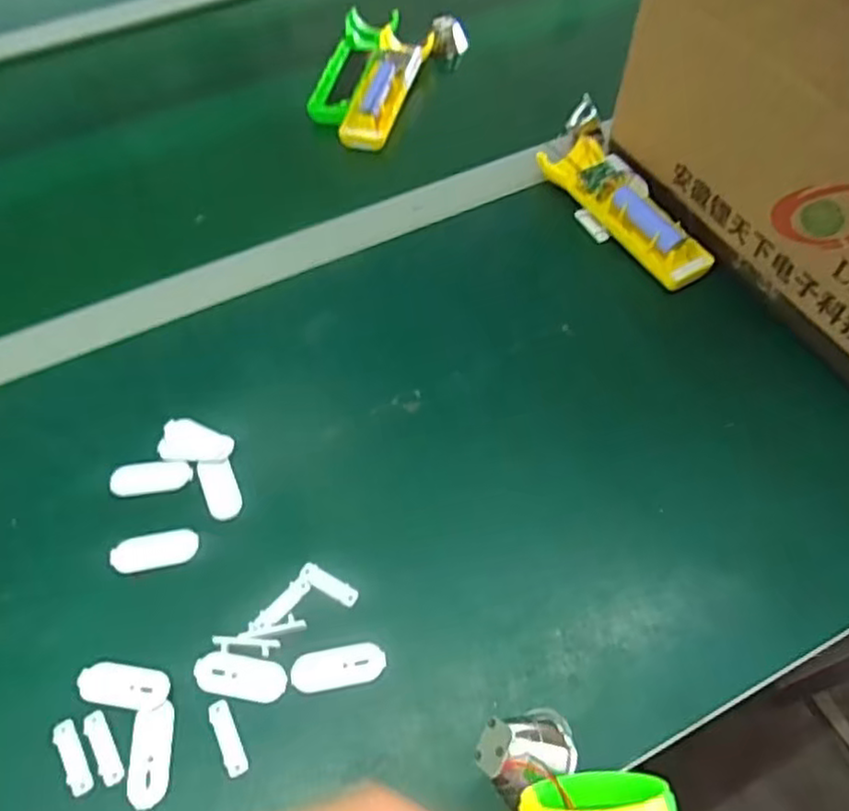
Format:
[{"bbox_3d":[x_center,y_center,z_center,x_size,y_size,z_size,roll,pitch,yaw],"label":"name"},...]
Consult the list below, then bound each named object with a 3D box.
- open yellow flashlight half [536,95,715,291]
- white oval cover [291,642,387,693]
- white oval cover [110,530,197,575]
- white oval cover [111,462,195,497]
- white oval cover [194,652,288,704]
[{"bbox_3d":[0.146,-0.165,0.535,0.064,0.040,0.191,-20,58,-11],"label":"open yellow flashlight half"},{"bbox_3d":[-0.047,0.143,0.367,0.050,0.004,0.021,-9,57,-4],"label":"white oval cover"},{"bbox_3d":[-0.161,0.085,0.400,0.049,0.004,0.022,-11,57,-6],"label":"white oval cover"},{"bbox_3d":[-0.172,0.045,0.424,0.049,0.004,0.021,-5,57,-2],"label":"white oval cover"},{"bbox_3d":[-0.099,0.146,0.361,0.049,0.005,0.021,5,57,5],"label":"white oval cover"}]

